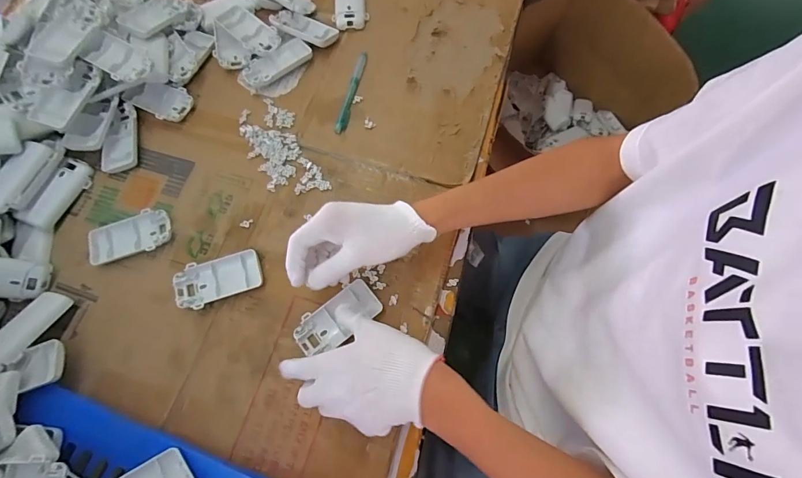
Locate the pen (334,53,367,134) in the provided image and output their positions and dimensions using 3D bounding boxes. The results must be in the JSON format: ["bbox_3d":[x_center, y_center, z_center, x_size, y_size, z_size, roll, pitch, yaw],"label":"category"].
[{"bbox_3d":[-0.067,-0.197,0.522,0.014,0.008,0.123,13,72,7],"label":"pen"}]

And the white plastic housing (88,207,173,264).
[{"bbox_3d":[-0.325,-0.002,0.465,0.094,0.013,0.049,-21,71,-4],"label":"white plastic housing"}]

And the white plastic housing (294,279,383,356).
[{"bbox_3d":[-0.070,0.088,0.427,0.095,0.015,0.045,-35,79,-7],"label":"white plastic housing"}]

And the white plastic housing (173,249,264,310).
[{"bbox_3d":[-0.209,0.047,0.447,0.095,0.015,0.050,-15,71,-2],"label":"white plastic housing"}]

